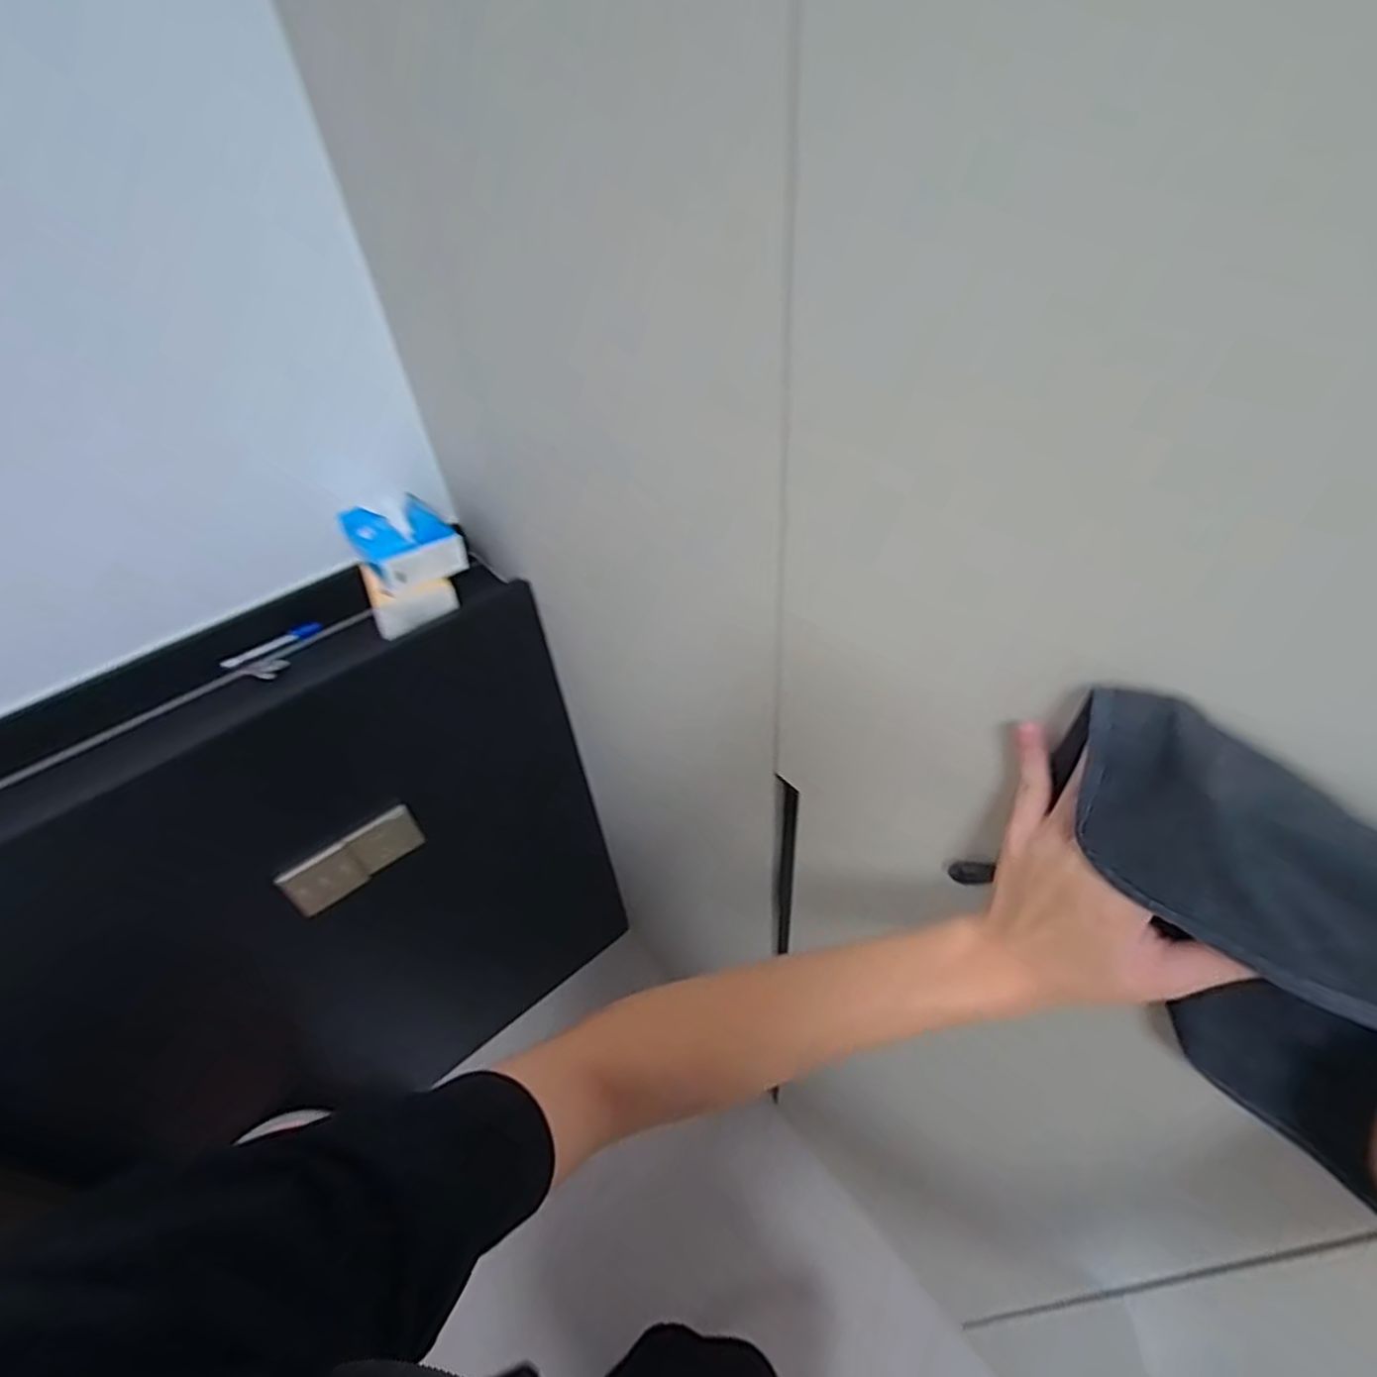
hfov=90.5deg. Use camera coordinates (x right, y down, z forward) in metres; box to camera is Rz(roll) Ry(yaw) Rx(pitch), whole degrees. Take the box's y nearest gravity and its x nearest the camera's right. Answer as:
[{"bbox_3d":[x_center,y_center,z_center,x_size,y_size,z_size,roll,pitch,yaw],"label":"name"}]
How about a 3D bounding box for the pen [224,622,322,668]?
[{"bbox_3d":[-0.531,-0.055,0.875,0.118,0.018,0.010,-34,53,-26],"label":"pen"}]

